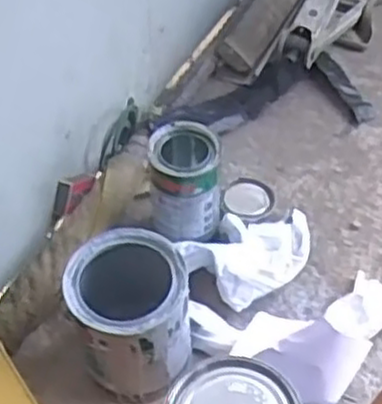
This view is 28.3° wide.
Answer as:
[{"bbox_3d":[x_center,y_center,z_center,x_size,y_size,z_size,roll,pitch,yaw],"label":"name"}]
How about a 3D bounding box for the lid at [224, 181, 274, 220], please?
[{"bbox_3d":[0.065,-0.002,0.851,0.053,0.015,0.059,5,51,5],"label":"lid"}]

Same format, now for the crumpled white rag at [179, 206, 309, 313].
[{"bbox_3d":[0.071,0.046,0.789,0.141,0.056,0.106,-33,58,-23],"label":"crumpled white rag"}]

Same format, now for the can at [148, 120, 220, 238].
[{"bbox_3d":[-0.005,-0.012,0.784,0.069,0.126,0.069,-3,51,-1],"label":"can"}]

